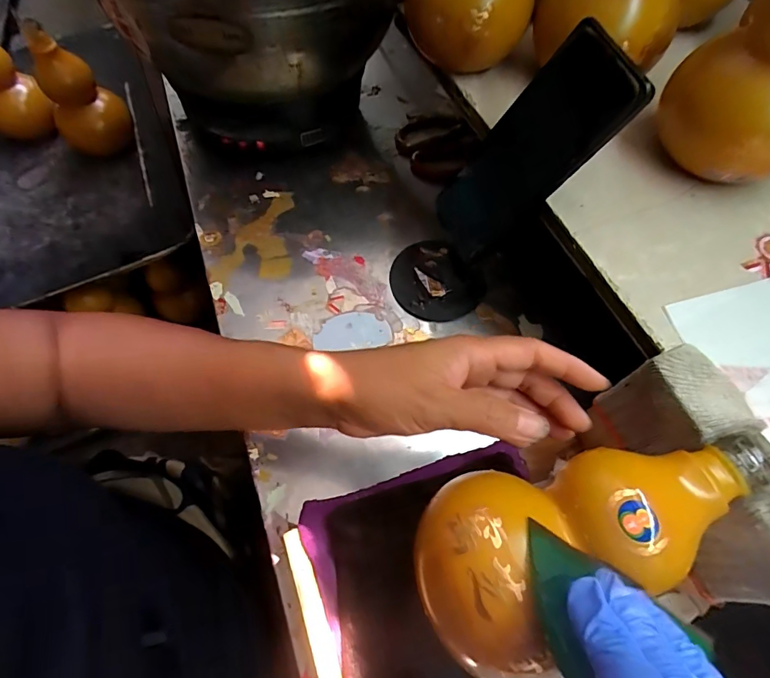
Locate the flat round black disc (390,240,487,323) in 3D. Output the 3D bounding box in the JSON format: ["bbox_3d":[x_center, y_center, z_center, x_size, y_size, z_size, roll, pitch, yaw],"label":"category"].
[{"bbox_3d":[0.048,-0.060,0.436,0.080,0.014,0.087,-28,67,-16],"label":"flat round black disc"}]

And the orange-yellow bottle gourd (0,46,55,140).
[{"bbox_3d":[-0.539,-0.360,0.612,0.091,0.164,0.083,41,72,20],"label":"orange-yellow bottle gourd"}]

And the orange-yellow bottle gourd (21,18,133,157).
[{"bbox_3d":[-0.435,-0.346,0.625,0.084,0.162,0.077,33,69,17],"label":"orange-yellow bottle gourd"}]

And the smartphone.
[{"bbox_3d":[0.100,-0.133,0.324,0.016,0.162,0.078,7,57,-33],"label":"smartphone"}]

